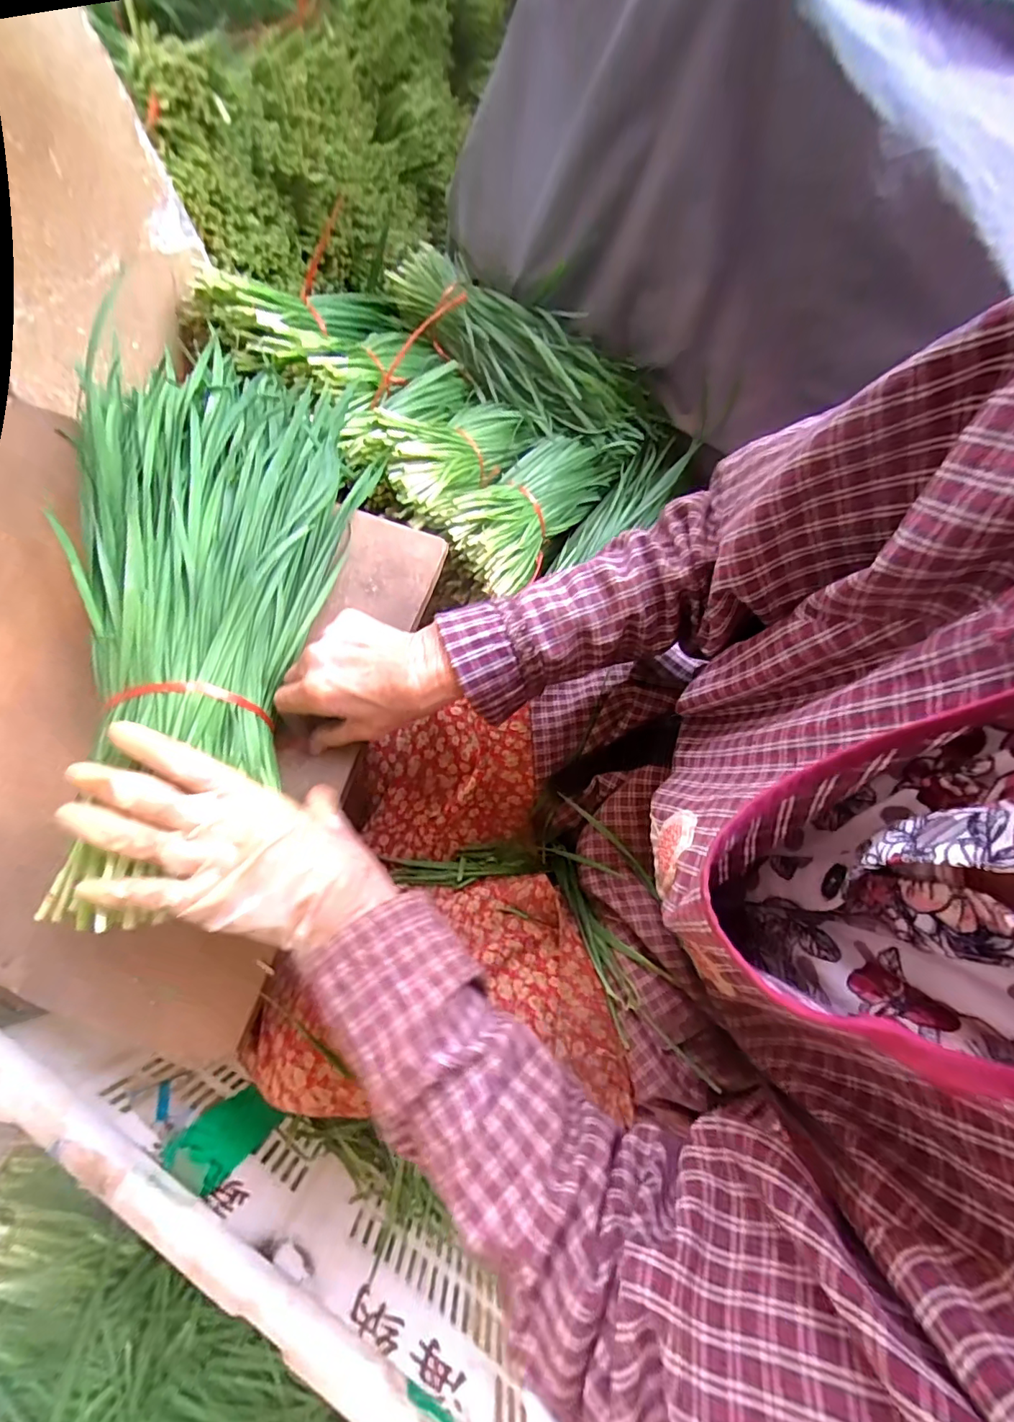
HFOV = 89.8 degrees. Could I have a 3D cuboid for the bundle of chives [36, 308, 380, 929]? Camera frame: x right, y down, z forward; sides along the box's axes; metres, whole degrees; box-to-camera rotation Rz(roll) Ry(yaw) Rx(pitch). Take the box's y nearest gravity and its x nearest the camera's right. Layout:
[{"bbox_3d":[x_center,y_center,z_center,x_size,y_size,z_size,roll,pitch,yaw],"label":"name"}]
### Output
[{"bbox_3d":[-0.215,-0.088,0.363,0.165,0.084,0.426,-4,70,1],"label":"bundle of chives"}]

